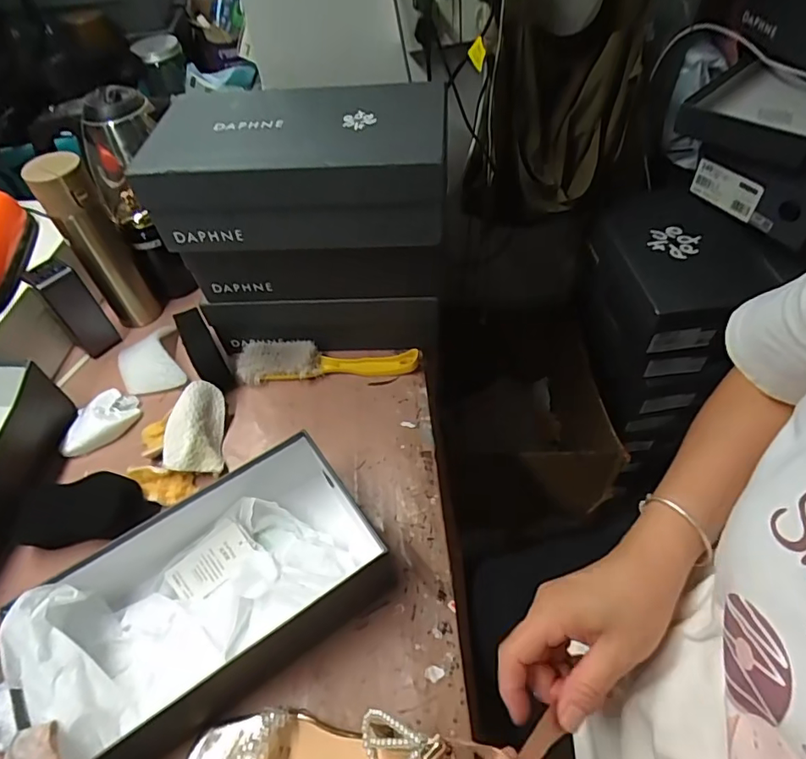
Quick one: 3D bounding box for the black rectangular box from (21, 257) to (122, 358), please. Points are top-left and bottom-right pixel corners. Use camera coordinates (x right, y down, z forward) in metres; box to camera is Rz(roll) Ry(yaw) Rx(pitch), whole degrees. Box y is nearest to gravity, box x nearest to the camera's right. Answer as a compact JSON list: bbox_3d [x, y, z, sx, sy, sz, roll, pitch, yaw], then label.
[{"bbox_3d":[-0.436,-0.093,0.694,0.054,0.130,0.051,33,60,26],"label":"black rectangular box"}]

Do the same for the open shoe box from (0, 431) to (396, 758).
[{"bbox_3d":[-0.177,0.186,0.478,0.287,0.086,0.166,-31,56,-20],"label":"open shoe box"}]

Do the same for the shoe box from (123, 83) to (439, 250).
[{"bbox_3d":[-0.103,-0.227,0.548,0.289,0.102,0.162,1,51,5],"label":"shoe box"}]

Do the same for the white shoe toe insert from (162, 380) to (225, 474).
[{"bbox_3d":[-0.243,0.056,0.609,0.057,0.045,0.104,-8,51,-3],"label":"white shoe toe insert"}]

